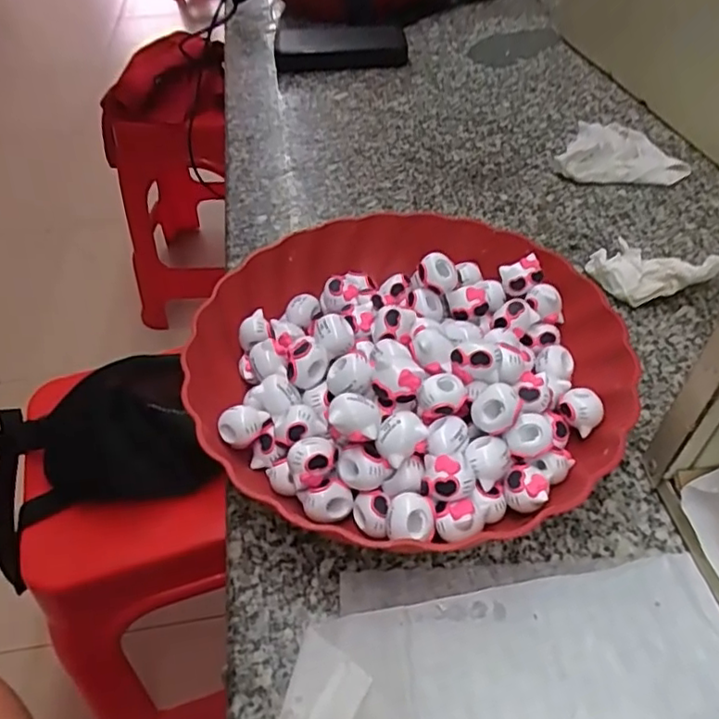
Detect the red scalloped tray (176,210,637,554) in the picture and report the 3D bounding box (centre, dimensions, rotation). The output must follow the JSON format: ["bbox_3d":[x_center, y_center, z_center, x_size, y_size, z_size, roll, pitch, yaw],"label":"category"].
[{"bbox_3d":[0.026,-0.001,0.362,0.242,0.064,0.237,-23,50,-20],"label":"red scalloped tray"}]

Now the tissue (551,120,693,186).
[{"bbox_3d":[0.244,-0.189,0.558,0.103,0.018,0.117,17,50,18],"label":"tissue"}]

